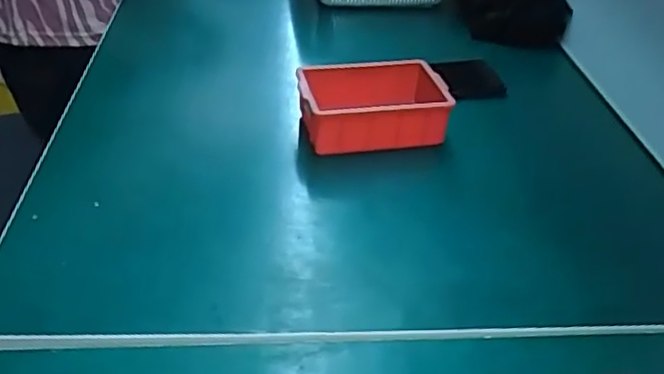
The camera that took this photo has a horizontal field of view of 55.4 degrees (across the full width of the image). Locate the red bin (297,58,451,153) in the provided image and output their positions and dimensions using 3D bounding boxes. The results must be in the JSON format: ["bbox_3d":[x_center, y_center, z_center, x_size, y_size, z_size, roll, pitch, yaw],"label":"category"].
[{"bbox_3d":[0.038,-0.084,0.661,0.147,0.063,0.107,-9,39,-15],"label":"red bin"}]

